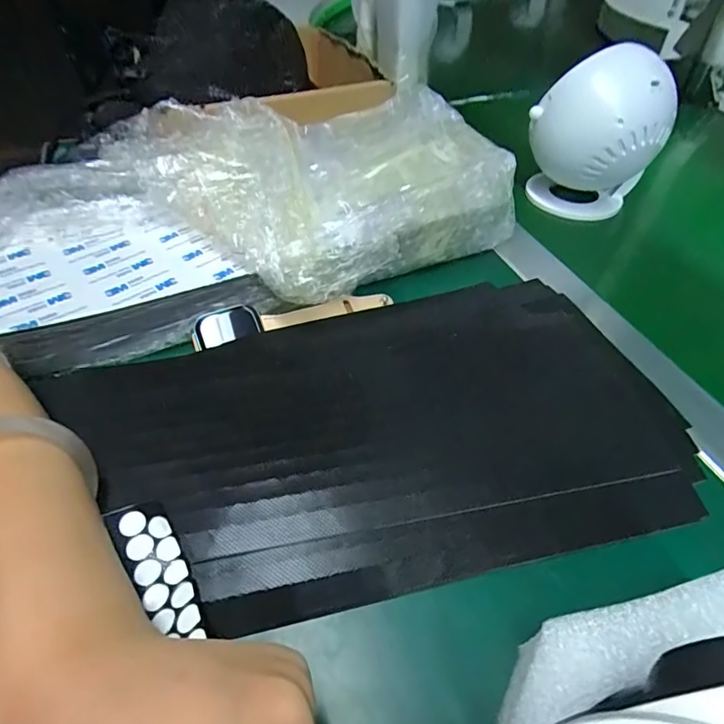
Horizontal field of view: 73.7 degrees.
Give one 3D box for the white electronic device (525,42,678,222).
[{"bbox_3d":[0.192,-0.181,0.405,0.097,0.138,0.079,24,50,20],"label":"white electronic device"}]

